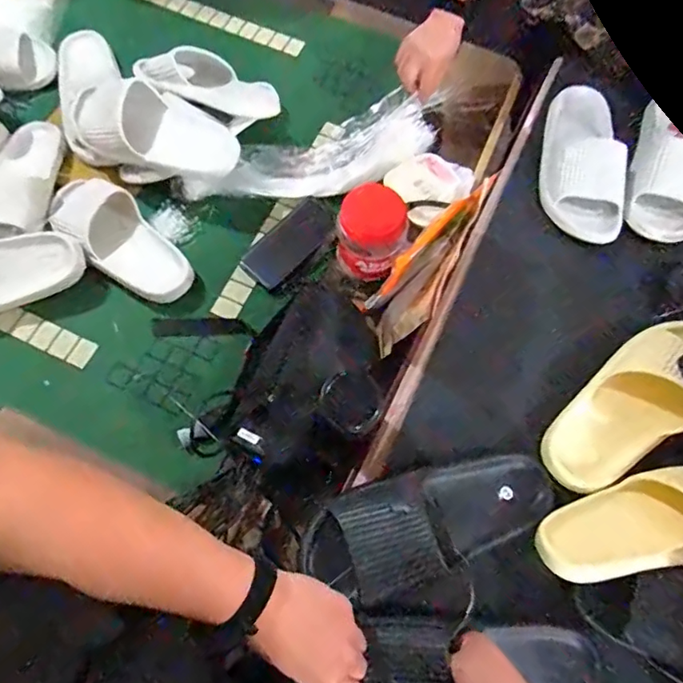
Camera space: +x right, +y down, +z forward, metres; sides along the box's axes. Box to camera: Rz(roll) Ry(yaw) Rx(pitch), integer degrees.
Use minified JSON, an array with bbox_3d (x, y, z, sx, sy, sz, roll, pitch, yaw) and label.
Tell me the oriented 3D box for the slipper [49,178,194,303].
[{"bbox_3d":[-0.322,-0.150,0.775,0.250,0.061,0.101,37,72,13],"label":"slipper"}]

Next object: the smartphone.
[{"bbox_3d":[-0.081,-0.149,0.811,0.147,0.012,0.080,-40,72,-7],"label":"smartphone"}]

